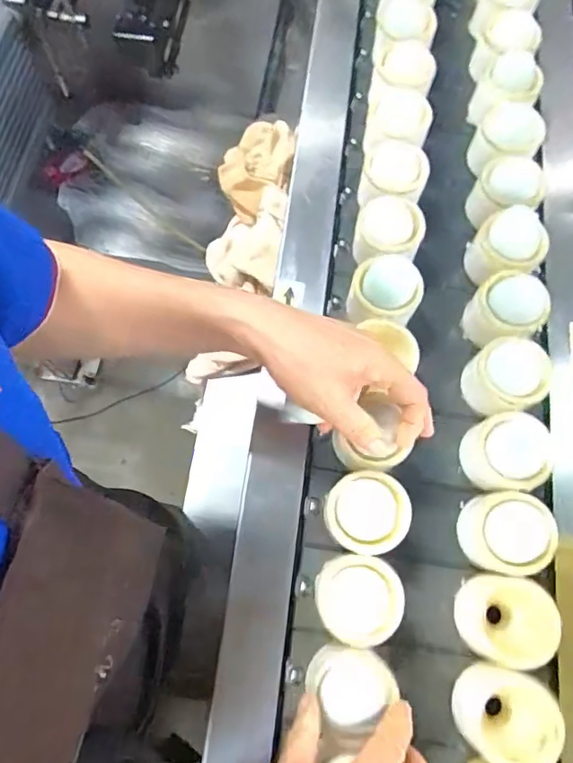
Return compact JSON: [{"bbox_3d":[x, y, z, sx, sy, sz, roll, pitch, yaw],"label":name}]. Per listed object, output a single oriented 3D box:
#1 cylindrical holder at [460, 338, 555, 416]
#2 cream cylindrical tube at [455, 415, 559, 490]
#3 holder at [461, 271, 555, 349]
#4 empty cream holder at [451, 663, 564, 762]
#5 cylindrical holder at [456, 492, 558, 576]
[{"bbox_3d":[0.185,-0.002,0.459,0.054,0.051,0.057,0,69,0],"label":"cylindrical holder"},{"bbox_3d":[0.172,0.062,0.440,0.063,0.054,0.063,-31,73,-11],"label":"cream cylindrical tube"},{"bbox_3d":[0.191,-0.060,0.480,0.055,0.062,0.055,0,69,0],"label":"holder"},{"bbox_3d":[0.150,0.233,0.375,0.055,0.050,0.064,15,70,5],"label":"empty cream holder"},{"bbox_3d":[0.168,0.116,0.415,0.058,0.053,0.057,14,70,5],"label":"cylindrical holder"}]

